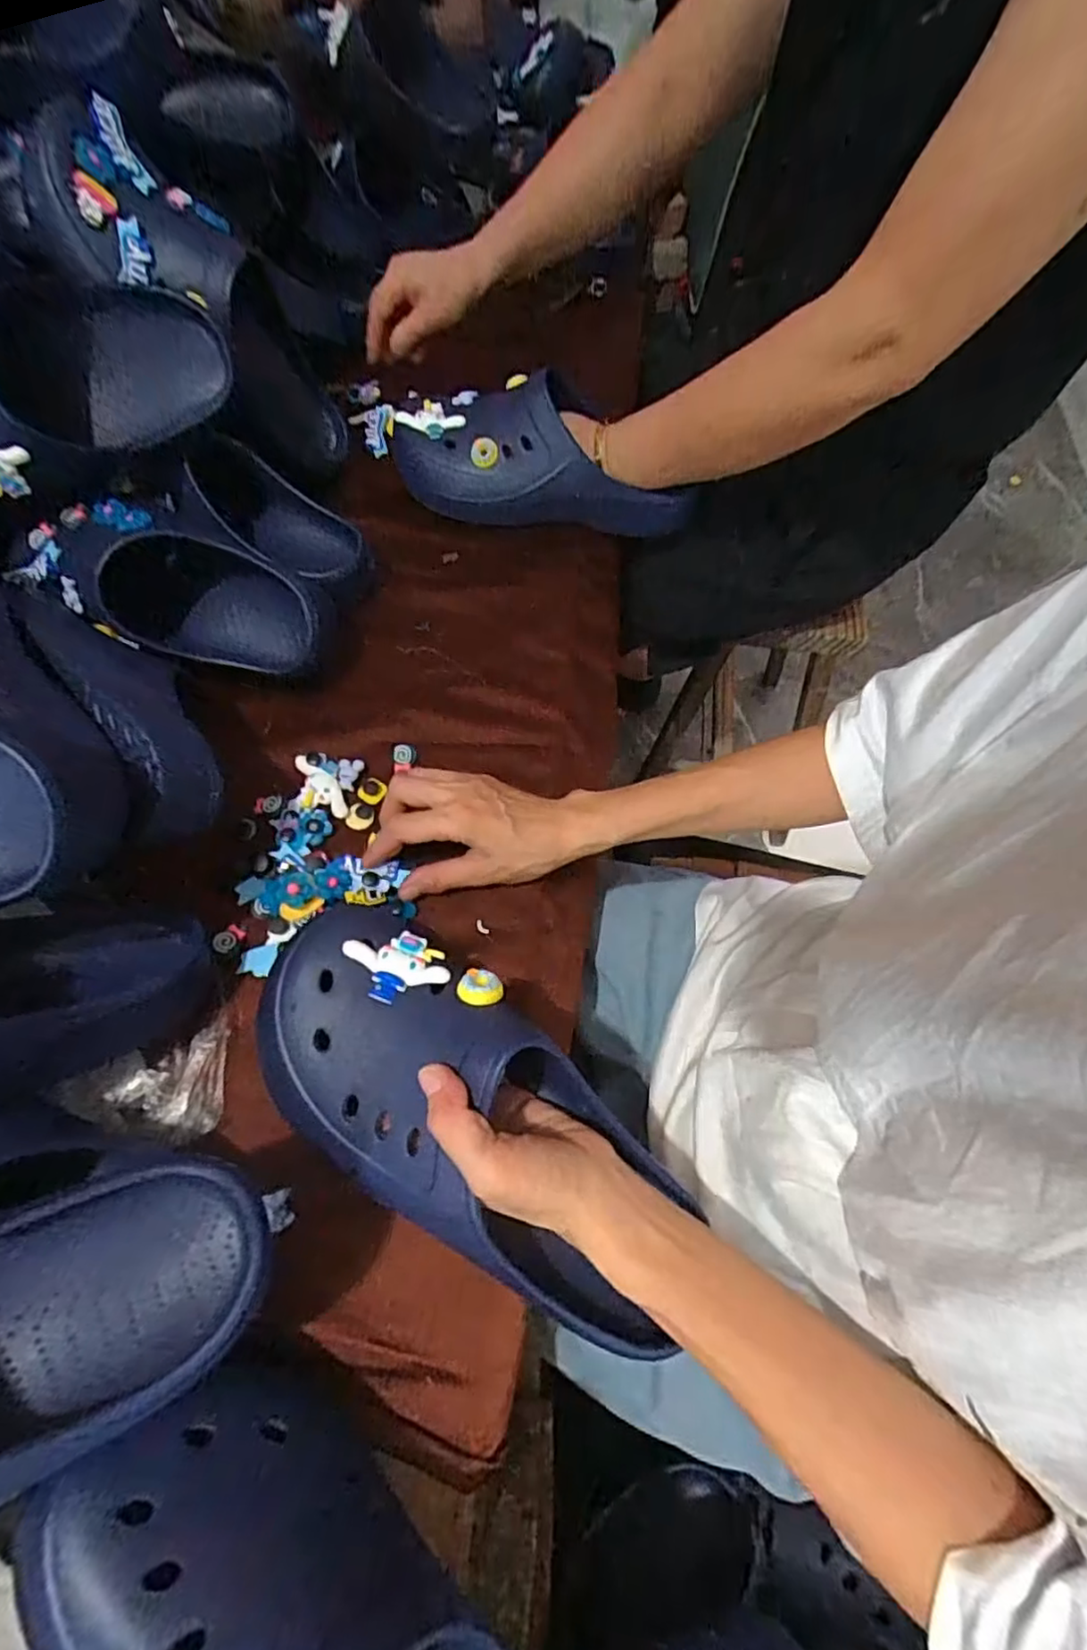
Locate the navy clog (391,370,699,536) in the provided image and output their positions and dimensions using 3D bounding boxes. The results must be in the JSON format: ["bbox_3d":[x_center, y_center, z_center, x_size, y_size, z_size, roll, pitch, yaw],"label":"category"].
[{"bbox_3d":[0.000,-0.337,0.587,0.281,0.094,0.098,9,64,3],"label":"navy clog"}]

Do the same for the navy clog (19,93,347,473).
[{"bbox_3d":[-0.270,-0.414,0.534,0.105,0.271,0.105,-6,60,26],"label":"navy clog"}]

